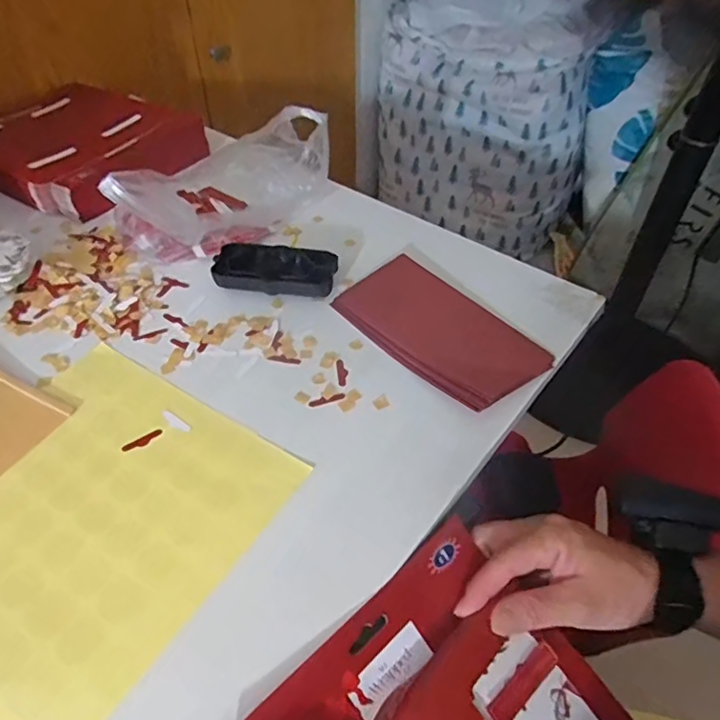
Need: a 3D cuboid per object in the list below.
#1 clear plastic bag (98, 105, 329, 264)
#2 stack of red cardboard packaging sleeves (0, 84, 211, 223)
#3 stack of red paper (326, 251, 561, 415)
[{"bbox_3d":[-0.143,-0.187,0.553,0.208,0.124,0.146,-22,50,-20],"label":"clear plastic bag"},{"bbox_3d":[-0.336,-0.256,0.661,0.238,0.058,0.199,24,51,21],"label":"stack of red cardboard packaging sleeves"},{"bbox_3d":[0.069,-0.030,0.481,0.103,0.009,0.177,-32,54,-27],"label":"stack of red paper"}]

